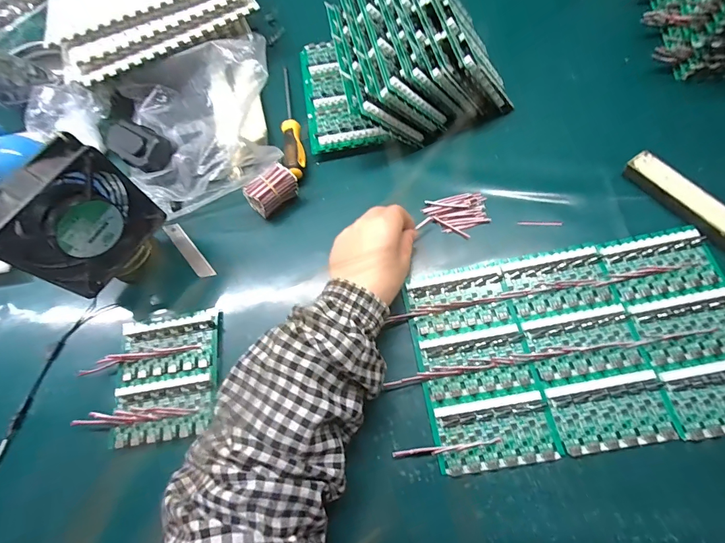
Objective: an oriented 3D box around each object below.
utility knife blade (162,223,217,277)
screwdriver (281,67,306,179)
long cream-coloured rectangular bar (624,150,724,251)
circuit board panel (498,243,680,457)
[{"bbox_3d":[-0.210,-0.026,0.453,0.019,0.004,0.094,-40,70,-9],"label":"utility knife blade"},{"bbox_3d":[-0.096,-0.203,0.494,0.024,0.020,0.204,-12,68,2],"label":"screwdriver"},{"bbox_3d":[0.358,-0.050,0.379,0.030,0.025,0.198,-37,70,-8],"label":"long cream-coloured rectangular bar"},{"bbox_3d":[0.210,0.065,0.356,0.099,0.012,0.186,-12,68,2],"label":"circuit board panel"}]

